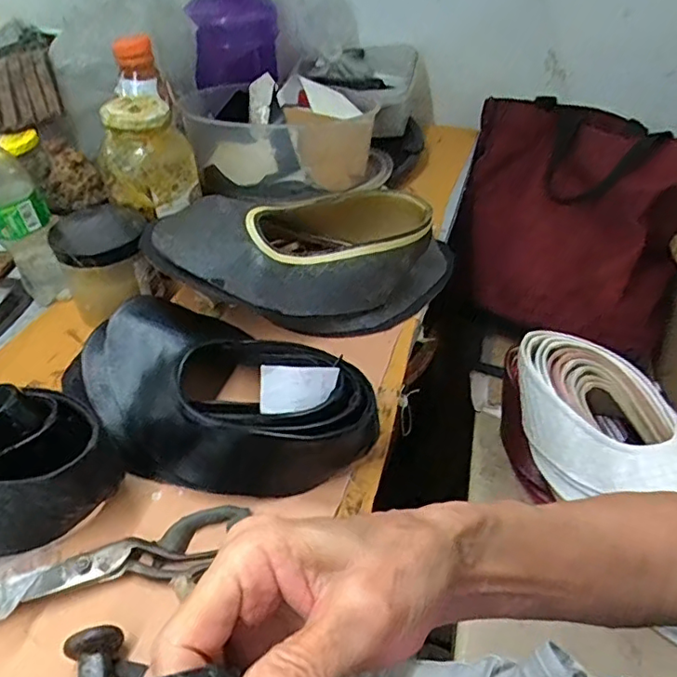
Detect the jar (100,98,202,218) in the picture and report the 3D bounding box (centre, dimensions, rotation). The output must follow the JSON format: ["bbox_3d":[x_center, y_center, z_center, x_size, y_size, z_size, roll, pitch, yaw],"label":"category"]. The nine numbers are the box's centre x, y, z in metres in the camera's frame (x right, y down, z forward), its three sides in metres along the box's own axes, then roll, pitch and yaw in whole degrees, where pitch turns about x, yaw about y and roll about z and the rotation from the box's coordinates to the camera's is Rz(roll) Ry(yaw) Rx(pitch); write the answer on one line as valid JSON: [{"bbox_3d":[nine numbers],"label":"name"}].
[{"bbox_3d":[-0.191,-0.184,0.577,0.071,0.094,0.071,21,47,22],"label":"jar"}]

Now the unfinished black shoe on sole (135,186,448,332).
[{"bbox_3d":[-0.024,-0.080,0.585,0.305,0.101,0.145,-5,43,-3],"label":"unfinished black shoe on sole"}]

